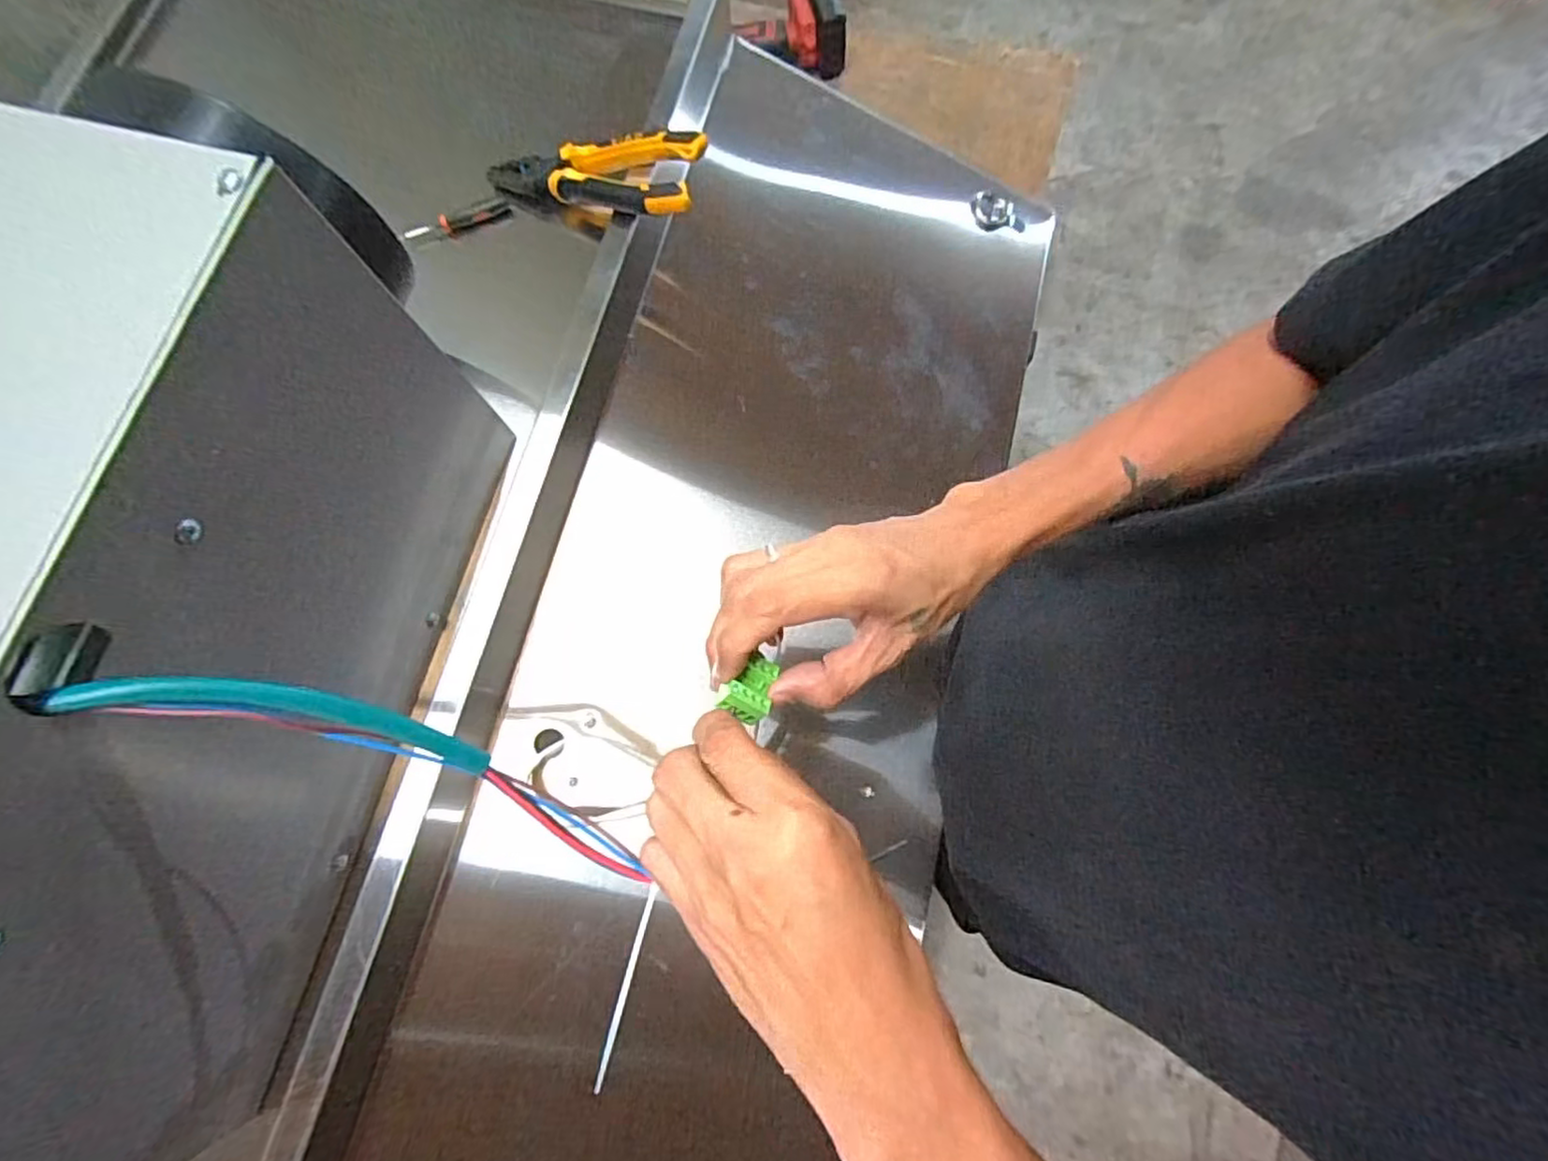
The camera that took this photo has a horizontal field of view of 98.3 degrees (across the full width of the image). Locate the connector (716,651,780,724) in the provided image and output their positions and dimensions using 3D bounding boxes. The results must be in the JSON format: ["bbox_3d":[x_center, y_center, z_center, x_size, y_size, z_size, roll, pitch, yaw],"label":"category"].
[{"bbox_3d":[-0.010,0.052,0.324,0.023,0.014,0.031,29,80,8],"label":"connector"}]

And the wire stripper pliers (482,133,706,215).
[{"bbox_3d":[-0.127,-0.283,0.475,0.158,0.031,0.058,7,77,18],"label":"wire stripper pliers"}]

